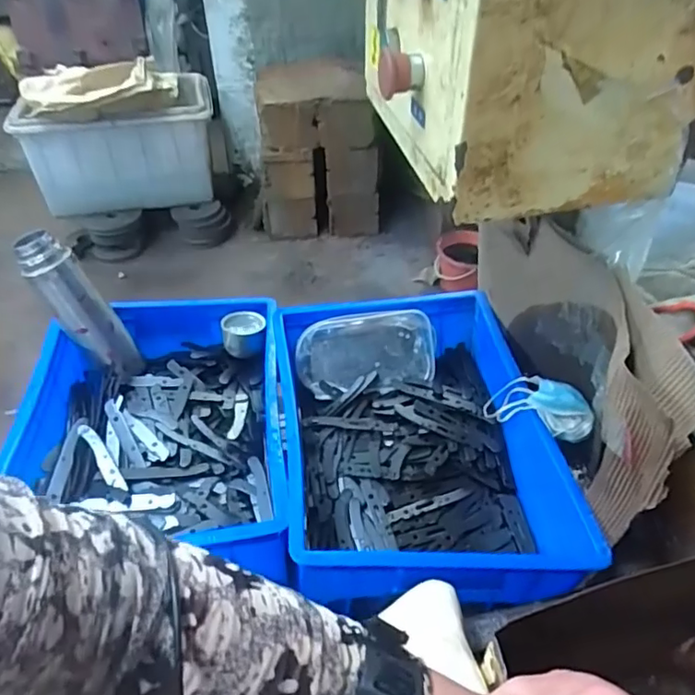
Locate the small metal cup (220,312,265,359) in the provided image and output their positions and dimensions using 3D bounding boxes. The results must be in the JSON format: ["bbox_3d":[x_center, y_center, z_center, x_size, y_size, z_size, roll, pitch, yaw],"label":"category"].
[{"bbox_3d":[-0.151,-0.018,0.836,0.064,0.038,0.065,-7,44,-7],"label":"small metal cup"}]

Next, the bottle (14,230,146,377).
[{"bbox_3d":[-0.345,-0.049,0.745,0.049,0.221,0.053,-7,40,25],"label":"bottle"}]

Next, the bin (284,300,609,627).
[{"bbox_3d":[0.078,0.104,0.703,0.305,0.124,0.419,-6,44,-5],"label":"bin"}]

